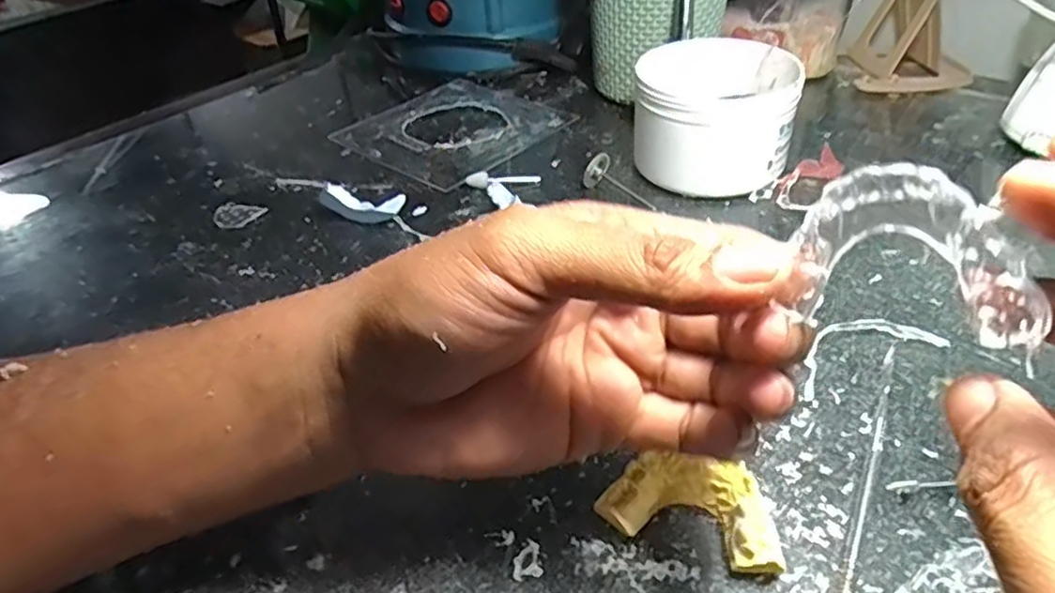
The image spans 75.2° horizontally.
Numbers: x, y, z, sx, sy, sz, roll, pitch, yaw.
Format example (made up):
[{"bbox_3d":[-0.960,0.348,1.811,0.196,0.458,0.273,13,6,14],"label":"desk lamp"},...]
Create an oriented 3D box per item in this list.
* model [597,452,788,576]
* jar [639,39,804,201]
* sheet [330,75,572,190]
[{"bbox_3d":[0.056,0.071,0.233,0.059,0.016,0.035,12,43,20],"label":"model"},{"bbox_3d":[0.111,-0.107,0.406,0.088,0.065,0.071,9,42,16],"label":"jar"},{"bbox_3d":[-0.051,-0.122,0.492,0.130,0.007,0.131,28,49,33],"label":"sheet"}]

